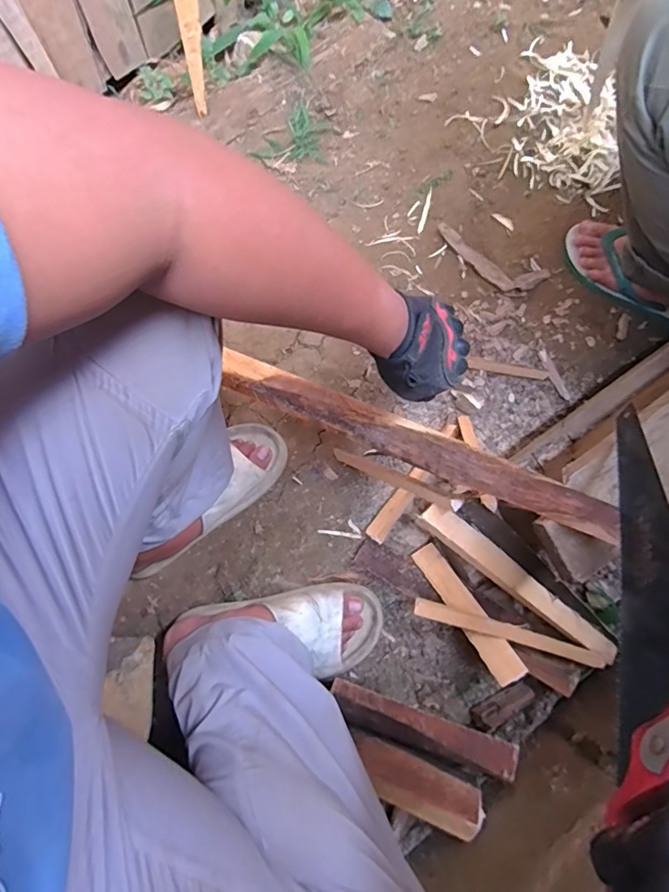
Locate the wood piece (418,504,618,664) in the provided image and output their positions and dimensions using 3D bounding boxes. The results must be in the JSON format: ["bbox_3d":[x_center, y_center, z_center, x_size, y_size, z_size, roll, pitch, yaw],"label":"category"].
[{"bbox_3d":[0.249,0.183,0.650,0.330,0.019,0.038,38,78,-8],"label":"wood piece"}]

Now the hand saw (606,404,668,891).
[{"bbox_3d":[0.259,0.100,0.404,0.027,0.083,0.438,29,40,7],"label":"hand saw"}]

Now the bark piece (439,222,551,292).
[{"bbox_3d":[0.271,-0.325,0.863,0.207,0.013,0.074,26,77,6],"label":"bark piece"}]

